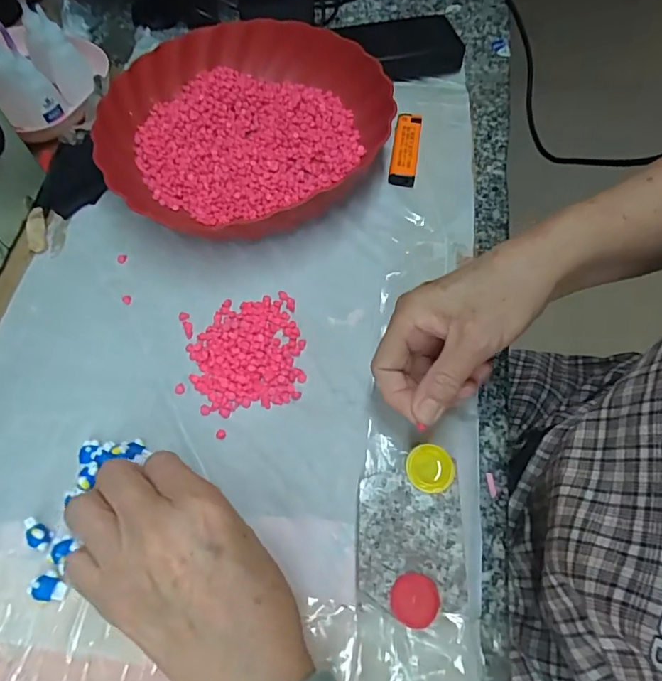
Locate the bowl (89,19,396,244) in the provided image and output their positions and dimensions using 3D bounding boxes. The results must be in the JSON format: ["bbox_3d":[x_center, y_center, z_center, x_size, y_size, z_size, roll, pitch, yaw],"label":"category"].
[{"bbox_3d":[-0.072,-0.184,0.411,0.240,0.043,0.233,0,64,1],"label":"bowl"}]

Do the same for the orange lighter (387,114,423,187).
[{"bbox_3d":[0.067,-0.172,0.421,0.022,0.011,0.083,8,65,5],"label":"orange lighter"}]

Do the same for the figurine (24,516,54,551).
[{"bbox_3d":[-0.179,0.118,0.288,0.018,0.012,0.012,35,70,16],"label":"figurine"}]

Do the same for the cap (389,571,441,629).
[{"bbox_3d":[0.046,0.141,0.258,0.025,0.005,0.026,0,64,1],"label":"cap"}]

